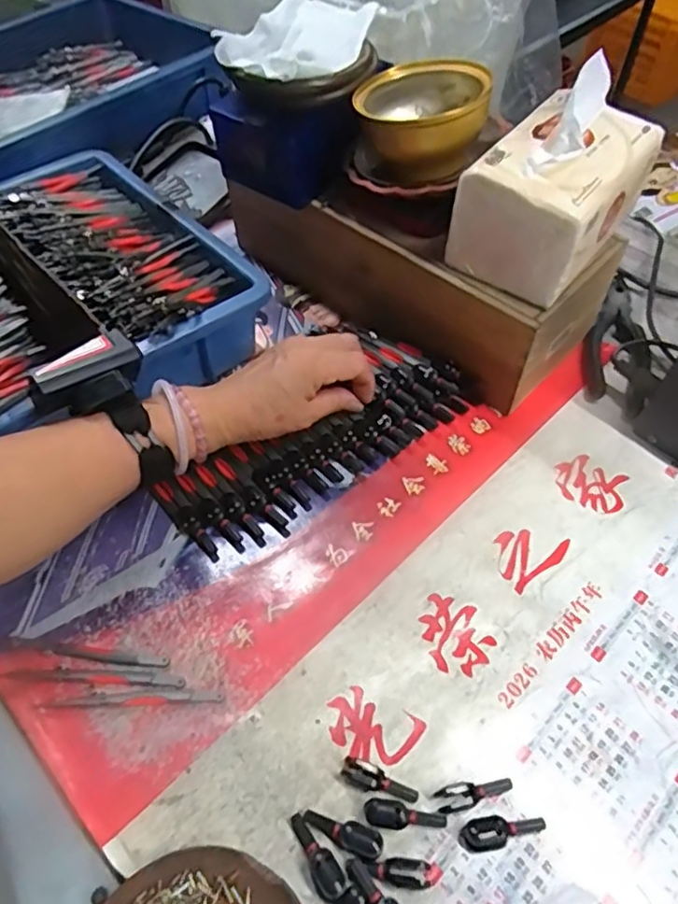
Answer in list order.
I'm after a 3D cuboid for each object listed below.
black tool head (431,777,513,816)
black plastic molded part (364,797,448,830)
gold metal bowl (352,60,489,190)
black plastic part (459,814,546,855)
[{"bbox_3d":[0.073,0.187,0.336,0.043,0.008,0.014,-14,55,-13],"label":"black tool head"},{"bbox_3d":[0.036,0.195,0.326,0.043,0.010,0.015,9,53,5],"label":"black plastic molded part"},{"bbox_3d":[0.060,-0.249,0.459,0.096,0.057,0.099,10,55,8],"label":"gold metal bowl"},{"bbox_3d":[0.087,0.201,0.324,0.045,0.010,0.015,-8,53,-9],"label":"black plastic part"}]

